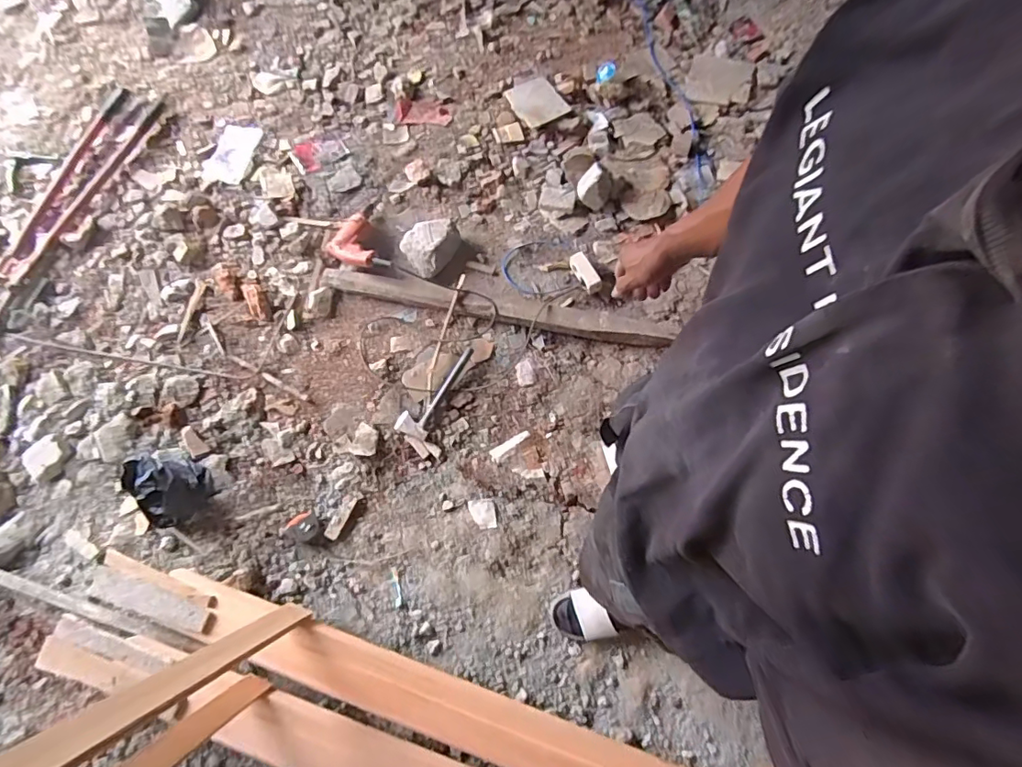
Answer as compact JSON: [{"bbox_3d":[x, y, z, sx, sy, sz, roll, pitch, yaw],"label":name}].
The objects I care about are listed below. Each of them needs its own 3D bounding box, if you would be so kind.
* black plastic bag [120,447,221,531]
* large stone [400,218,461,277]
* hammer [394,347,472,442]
[{"bbox_3d":[-0.799,0.234,1.233,0.142,0.137,0.188,-5,73,-2],"label":"black plastic bag"},{"bbox_3d":[-0.230,-0.394,1.496,0.155,0.074,0.166,-1,71,2],"label":"large stone"},{"bbox_3d":[-0.203,0.013,1.391,0.087,0.033,0.271,26,75,7],"label":"hammer"}]

